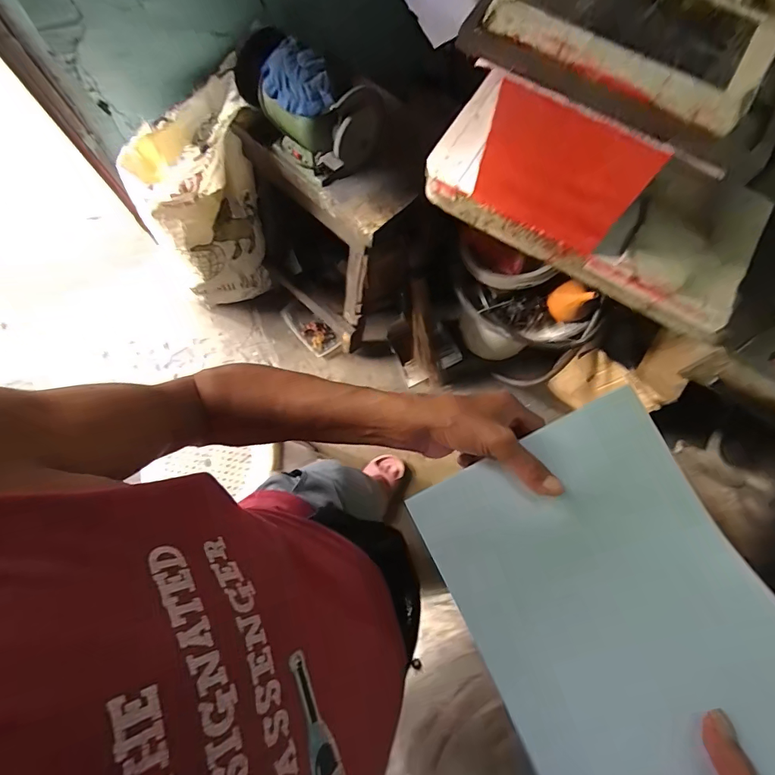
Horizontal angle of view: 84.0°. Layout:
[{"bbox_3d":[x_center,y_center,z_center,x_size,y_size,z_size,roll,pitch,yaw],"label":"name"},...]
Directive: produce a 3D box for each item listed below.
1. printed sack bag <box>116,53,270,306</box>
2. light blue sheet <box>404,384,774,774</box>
[{"bbox_3d":[-0.495,-0.496,1.264,0.323,0.657,0.296,-17,74,-6],"label":"printed sack bag"},{"bbox_3d":[0.163,0.159,0.323,0.212,0.045,0.268,-25,75,-8],"label":"light blue sheet"}]

